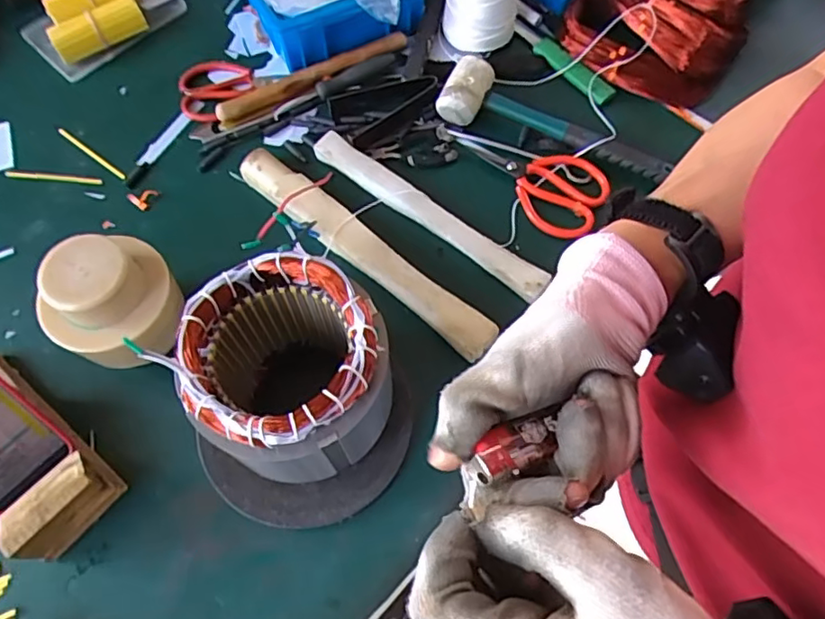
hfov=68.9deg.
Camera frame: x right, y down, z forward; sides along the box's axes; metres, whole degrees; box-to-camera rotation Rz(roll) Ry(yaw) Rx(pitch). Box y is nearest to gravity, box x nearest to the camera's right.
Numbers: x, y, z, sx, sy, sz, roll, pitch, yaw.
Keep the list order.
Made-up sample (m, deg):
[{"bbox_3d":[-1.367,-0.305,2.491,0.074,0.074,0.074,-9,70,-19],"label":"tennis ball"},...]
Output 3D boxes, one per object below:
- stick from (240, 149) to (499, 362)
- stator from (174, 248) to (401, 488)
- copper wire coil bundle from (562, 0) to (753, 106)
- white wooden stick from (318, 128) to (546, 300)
[{"bbox_3d":[-0.052,-0.068,0.626,0.326,0.024,0.045,39,73,13],"label":"stick"},{"bbox_3d":[-0.093,0.053,0.498,0.147,0.173,0.149,-19,68,-8],"label":"stator"},{"bbox_3d":[0.349,-0.404,0.783,0.202,0.074,0.325,36,72,12],"label":"copper wire coil bundle"},{"bbox_3d":[0.014,-0.106,0.654,0.292,0.015,0.039,35,72,12],"label":"white wooden stick"}]

